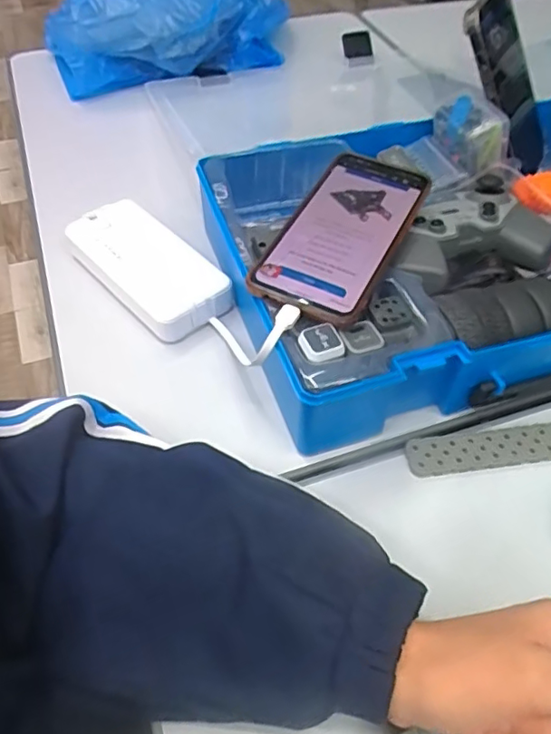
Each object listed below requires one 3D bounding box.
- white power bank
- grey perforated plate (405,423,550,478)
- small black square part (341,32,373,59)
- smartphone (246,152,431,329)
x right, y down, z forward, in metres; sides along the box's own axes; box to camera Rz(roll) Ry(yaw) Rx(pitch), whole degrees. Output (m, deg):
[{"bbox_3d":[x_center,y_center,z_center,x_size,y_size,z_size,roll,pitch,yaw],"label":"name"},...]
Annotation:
[{"bbox_3d":[-0.102,-0.081,0.449,0.070,0.027,0.135,-34,60,-25],"label":"white power bank"},{"bbox_3d":[0.147,0.053,0.370,0.122,0.007,0.027,-5,52,-6],"label":"grey perforated plate"},{"bbox_3d":[0.102,-0.402,0.704,0.037,0.031,0.006,-12,8,-8],"label":"small black square part"},{"bbox_3d":[0.048,-0.092,0.385,0.073,0.014,0.153,23,59,16],"label":"smartphone"}]

